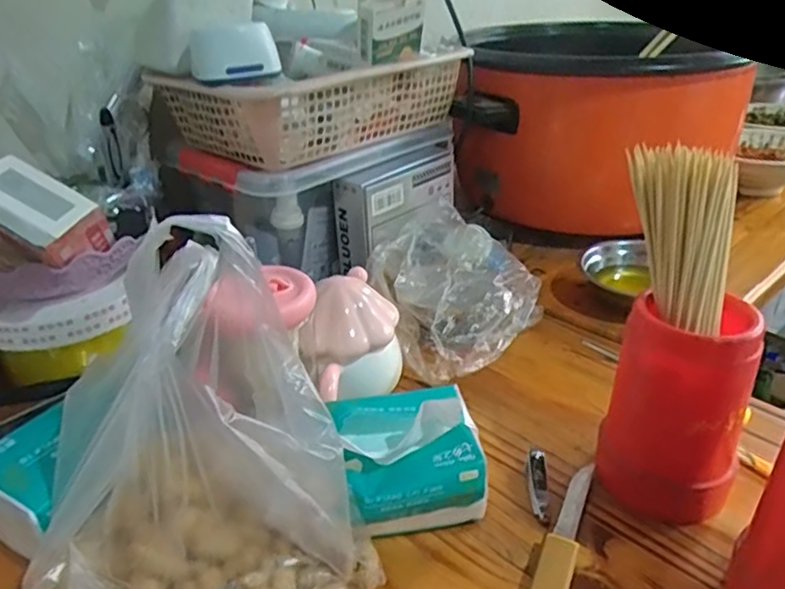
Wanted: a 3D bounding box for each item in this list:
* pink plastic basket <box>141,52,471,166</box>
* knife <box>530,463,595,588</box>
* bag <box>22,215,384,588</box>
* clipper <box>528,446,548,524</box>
[{"bbox_3d":[-0.082,-0.228,0.718,0.319,0.076,0.200,-26,37,-36],"label":"pink plastic basket"},{"bbox_3d":[0.112,0.175,0.419,0.021,0.016,0.174,12,32,24],"label":"knife"},{"bbox_3d":[-0.127,0.091,0.360,0.184,0.216,0.142,-20,34,-29],"label":"bag"},{"bbox_3d":[0.112,0.144,0.480,0.014,0.011,0.062,2,29,7],"label":"clipper"}]

